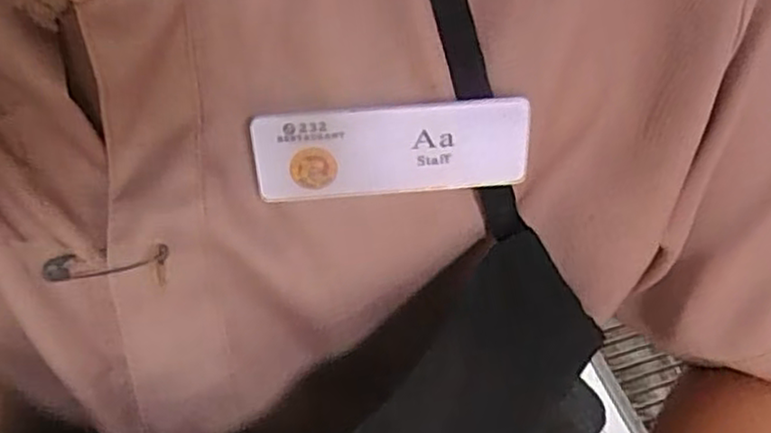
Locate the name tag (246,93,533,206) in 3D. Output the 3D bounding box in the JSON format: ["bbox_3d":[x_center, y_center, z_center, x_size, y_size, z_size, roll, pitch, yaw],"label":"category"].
[{"bbox_3d":[0.002,-0.018,0.193,0.075,0.026,0.004,-4,28,-4],"label":"name tag"}]

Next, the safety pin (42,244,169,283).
[{"bbox_3d":[-0.080,0.015,0.200,0.036,0.009,0.006,-5,48,0],"label":"safety pin"}]

